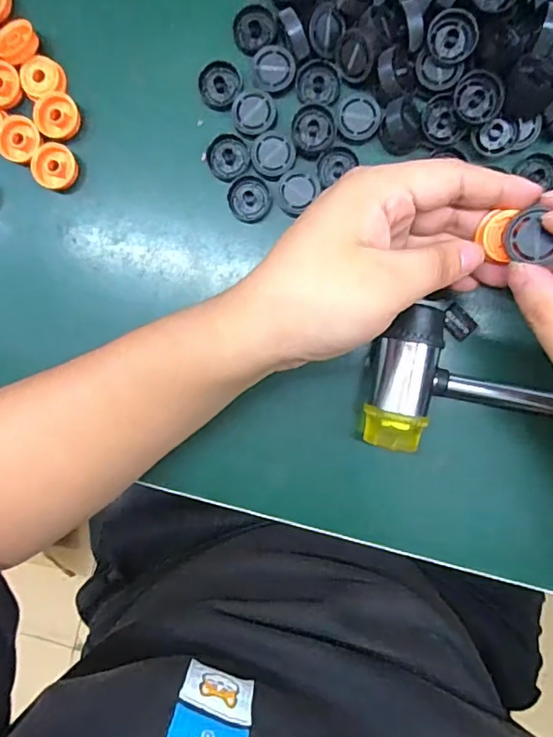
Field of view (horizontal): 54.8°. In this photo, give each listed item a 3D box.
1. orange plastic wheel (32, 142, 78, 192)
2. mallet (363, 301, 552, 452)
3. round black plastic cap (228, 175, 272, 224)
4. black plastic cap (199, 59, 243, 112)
[{"bbox_3d":[-0.131,-0.119,0.316,0.025,0.009,0.026,0,91,4],"label":"orange plastic wheel"},{"bbox_3d":[0.175,0.026,0.294,0.247,0.028,0.079,12,97,2],"label":"mallet"},{"bbox_3d":[-0.016,-0.099,0.309,0.025,0.004,0.025,0,96,3],"label":"round black plastic cap"},{"bbox_3d":[-0.033,-0.164,0.308,0.025,0.005,0.025,0,91,4],"label":"black plastic cap"}]

